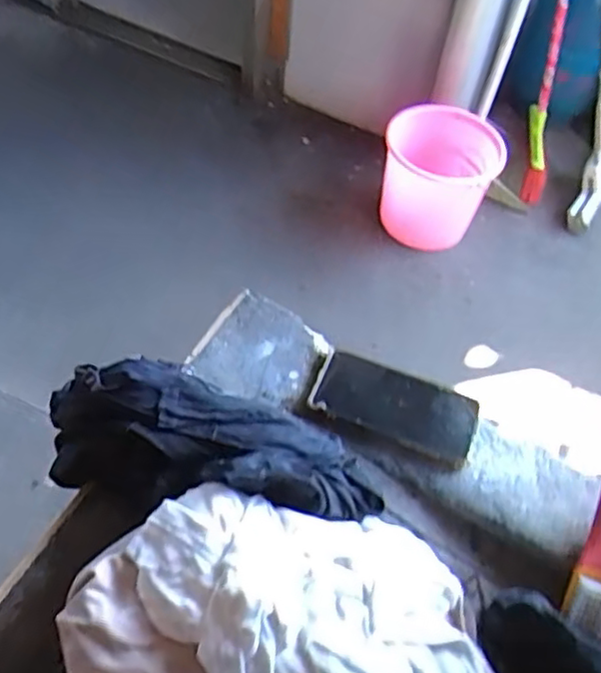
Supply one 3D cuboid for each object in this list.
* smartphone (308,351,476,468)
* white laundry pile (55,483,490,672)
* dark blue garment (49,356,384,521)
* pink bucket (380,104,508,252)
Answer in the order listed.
[{"bbox_3d":[0.085,0.063,0.611,0.147,0.015,0.069,21,54,10],"label":"smartphone"},{"bbox_3d":[-0.004,0.191,0.429,0.279,0.087,0.156,6,53,-1],"label":"white laundry pile"},{"bbox_3d":[-0.075,0.092,0.513,0.271,0.099,0.095,16,54,7],"label":"dark blue garment"},{"bbox_3d":[0.365,-0.422,1.841,0.299,0.289,0.284,2,53,-3],"label":"pink bucket"}]

